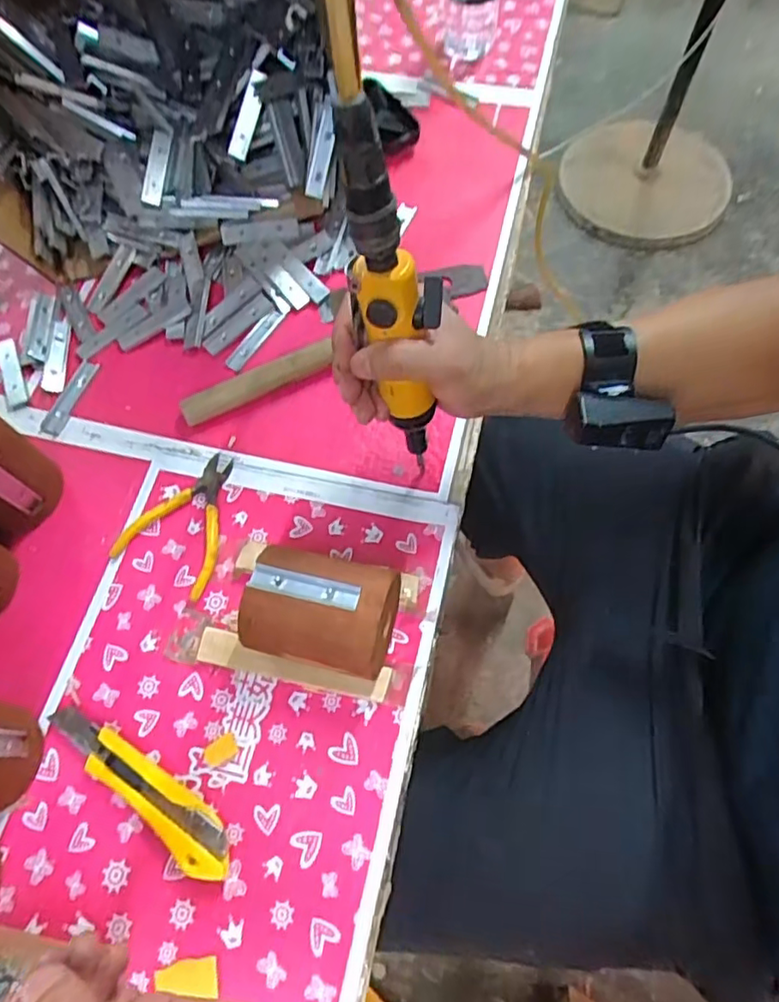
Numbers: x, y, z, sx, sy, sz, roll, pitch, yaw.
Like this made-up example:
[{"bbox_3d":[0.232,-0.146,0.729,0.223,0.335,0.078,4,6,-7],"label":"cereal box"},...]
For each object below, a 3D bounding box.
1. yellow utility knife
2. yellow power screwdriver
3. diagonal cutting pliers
[{"bbox_3d":[-0.178,0.204,0.436,0.169,0.019,0.035,34,72,16],"label":"yellow utility knife"},{"bbox_3d":[0.010,-0.107,0.393,0.047,0.294,0.033,-34,57,-11],"label":"yellow power screwdriver"},{"bbox_3d":[-0.170,0.016,0.525,0.091,0.012,0.117,28,71,14],"label":"diagonal cutting pliers"}]

